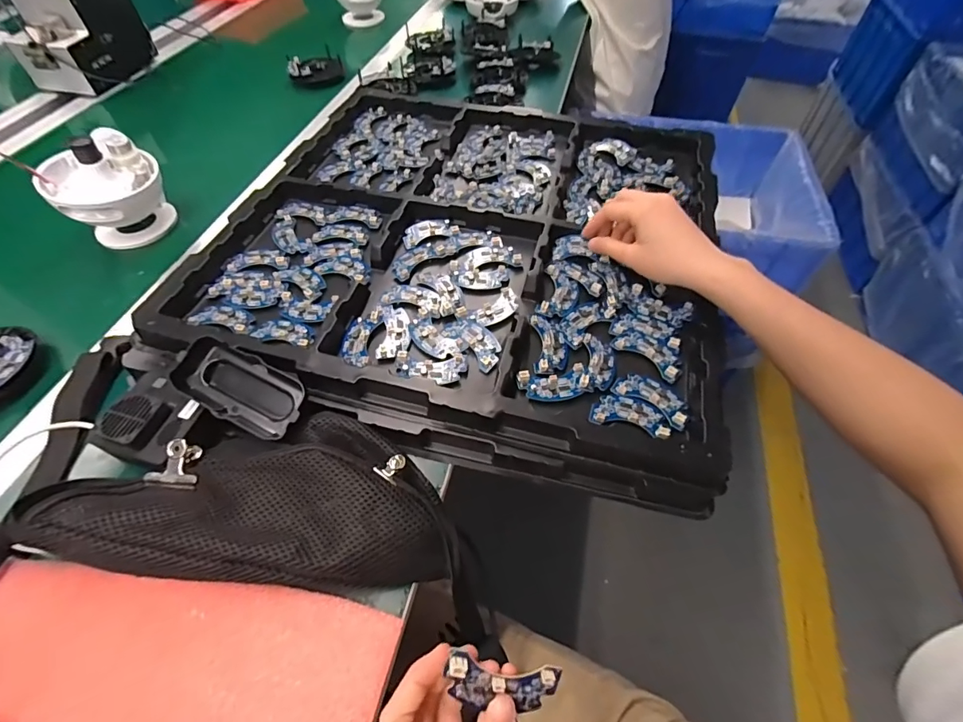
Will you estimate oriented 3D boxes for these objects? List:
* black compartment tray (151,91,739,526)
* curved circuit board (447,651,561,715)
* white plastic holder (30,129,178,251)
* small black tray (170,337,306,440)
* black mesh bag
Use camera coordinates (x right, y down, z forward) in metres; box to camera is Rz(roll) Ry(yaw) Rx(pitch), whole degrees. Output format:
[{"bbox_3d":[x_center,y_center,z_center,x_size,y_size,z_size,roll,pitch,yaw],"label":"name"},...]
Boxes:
[{"bbox_3d":[-0.004,-0.145,0.513,0.514,0.053,0.516,13,56,10],"label":"black compartment tray"},{"bbox_3d":[0.010,0.178,0.244,0.061,0.007,0.028,14,94,-8],"label":"curved circuit board"},{"bbox_3d":[-0.447,-0.206,0.542,0.112,0.116,0.091,-36,62,-24],"label":"white plastic holder"},{"bbox_3d":[-0.200,0.024,0.377,0.107,0.031,0.052,27,59,3],"label":"small black tray"},{"bbox_3d":[-0.157,0.093,0.329,0.277,0.067,0.125,2,55,2],"label":"black mesh bag"}]

